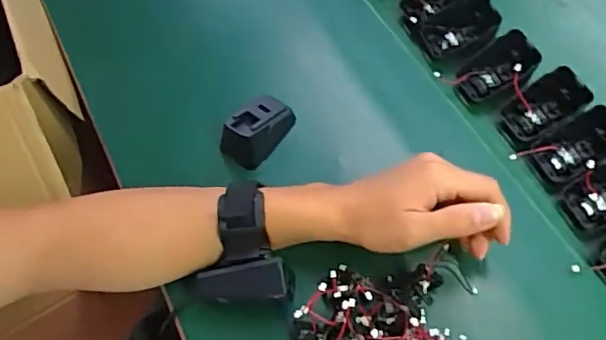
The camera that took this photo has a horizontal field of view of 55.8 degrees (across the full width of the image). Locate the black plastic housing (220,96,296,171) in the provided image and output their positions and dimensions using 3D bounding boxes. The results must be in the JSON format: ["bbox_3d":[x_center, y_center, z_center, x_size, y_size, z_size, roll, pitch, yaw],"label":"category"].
[{"bbox_3d":[-0.040,-0.038,0.507,0.036,0.038,0.067,33,68,18],"label":"black plastic housing"}]

